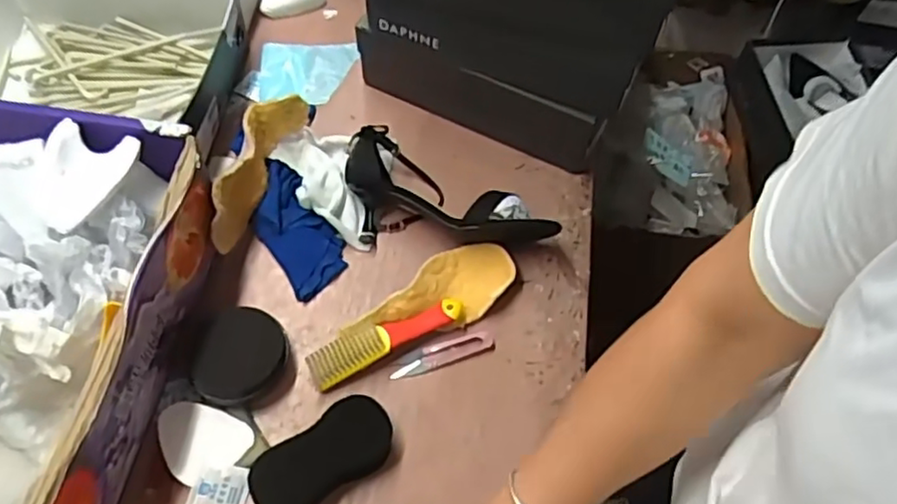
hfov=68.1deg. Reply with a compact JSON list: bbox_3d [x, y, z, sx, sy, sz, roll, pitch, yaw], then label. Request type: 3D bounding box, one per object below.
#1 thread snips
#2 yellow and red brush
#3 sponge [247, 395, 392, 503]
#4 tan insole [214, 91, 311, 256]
[{"bbox_3d":[-0.006,0.101,0.653,0.104,0.009,0.024,-16,61,-13],"label":"thread snips"},{"bbox_3d":[-0.061,0.083,0.641,0.152,0.019,0.035,-24,63,-17],"label":"yellow and red brush"},{"bbox_3d":[-0.112,0.182,0.585,0.129,0.028,0.060,-31,66,-20],"label":"sponge"},{"bbox_3d":[-0.206,-0.083,0.697,0.042,0.076,0.182,17,60,7],"label":"tan insole"}]

